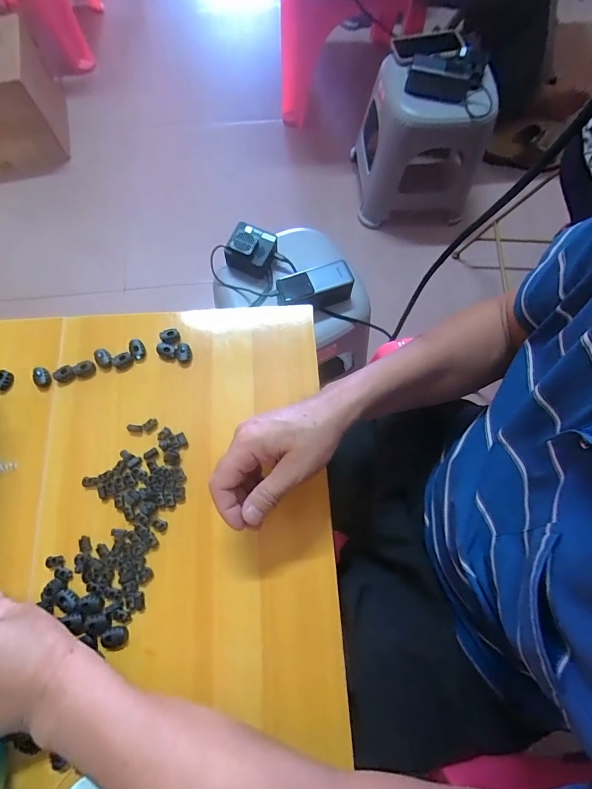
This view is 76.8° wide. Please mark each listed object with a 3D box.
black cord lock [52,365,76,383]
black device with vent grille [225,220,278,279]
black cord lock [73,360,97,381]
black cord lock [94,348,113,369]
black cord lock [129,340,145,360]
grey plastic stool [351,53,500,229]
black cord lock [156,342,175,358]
[{"bbox_3d":[-0.262,-0.023,0.423,0.021,0.008,0.019,-15,73,-5],"label":"black cord lock"},{"bbox_3d":[-0.080,-0.262,0.681,0.074,0.054,0.077,24,74,7],"label":"black device with vent grille"},{"bbox_3d":[-0.240,-0.027,0.425,0.024,0.009,0.019,-18,73,-6],"label":"black cord lock"},{"bbox_3d":[-0.221,-0.041,0.429,0.017,0.007,0.024,-36,76,-11],"label":"black cord lock"},{"bbox_3d":[-0.184,-0.052,0.432,0.017,0.008,0.022,-26,75,-8],"label":"black cord lock"},{"bbox_3d":[0.320,-0.667,0.988,0.295,0.297,0.259,-4,73,-2],"label":"grey plastic stool"},{"bbox_3d":[-0.151,-0.050,0.434,0.022,0.009,0.016,23,74,7],"label":"black cord lock"}]

